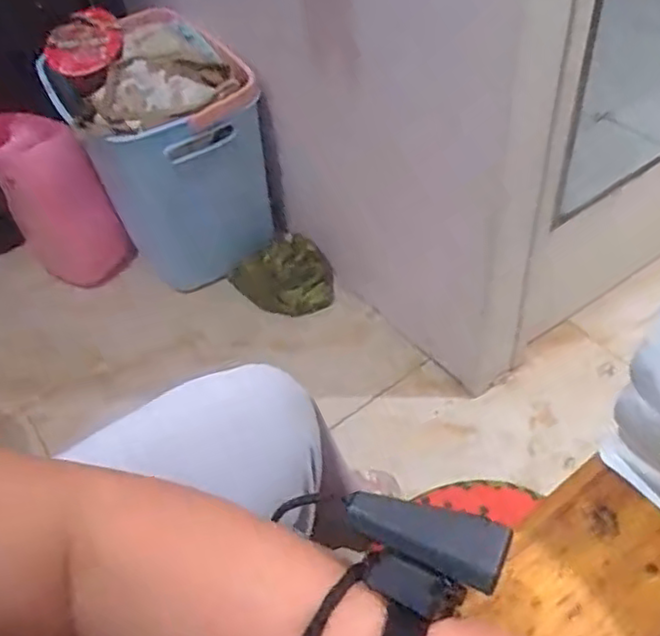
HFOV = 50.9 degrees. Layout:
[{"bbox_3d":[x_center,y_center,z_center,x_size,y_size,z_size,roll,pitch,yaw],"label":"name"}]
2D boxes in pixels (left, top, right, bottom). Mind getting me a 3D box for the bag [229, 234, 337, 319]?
[{"bbox_3d":[-0.085,-0.067,1.227,0.162,0.055,0.167,-18,50,-9],"label":"bag"}]

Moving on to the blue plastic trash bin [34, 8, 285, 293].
[{"bbox_3d":[-0.271,-0.275,1.194,0.285,0.409,0.347,-21,50,-11],"label":"blue plastic trash bin"}]

